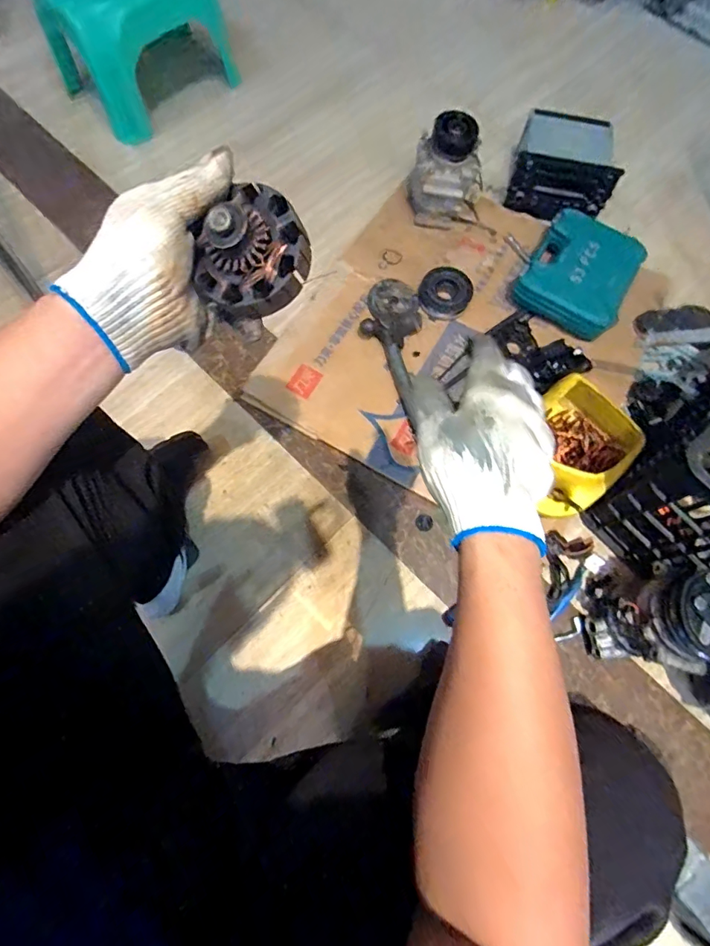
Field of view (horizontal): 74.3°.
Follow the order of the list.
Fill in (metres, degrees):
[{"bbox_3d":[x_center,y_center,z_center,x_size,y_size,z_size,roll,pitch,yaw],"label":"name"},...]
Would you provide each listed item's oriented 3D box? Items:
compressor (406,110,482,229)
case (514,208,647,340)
[{"bbox_3d":[0.191,-0.618,0.970,0.156,0.186,0.113,14,70,2],"label":"compressor"},{"bbox_3d":[0.454,-0.407,0.945,0.201,0.052,0.258,30,72,8],"label":"case"}]

